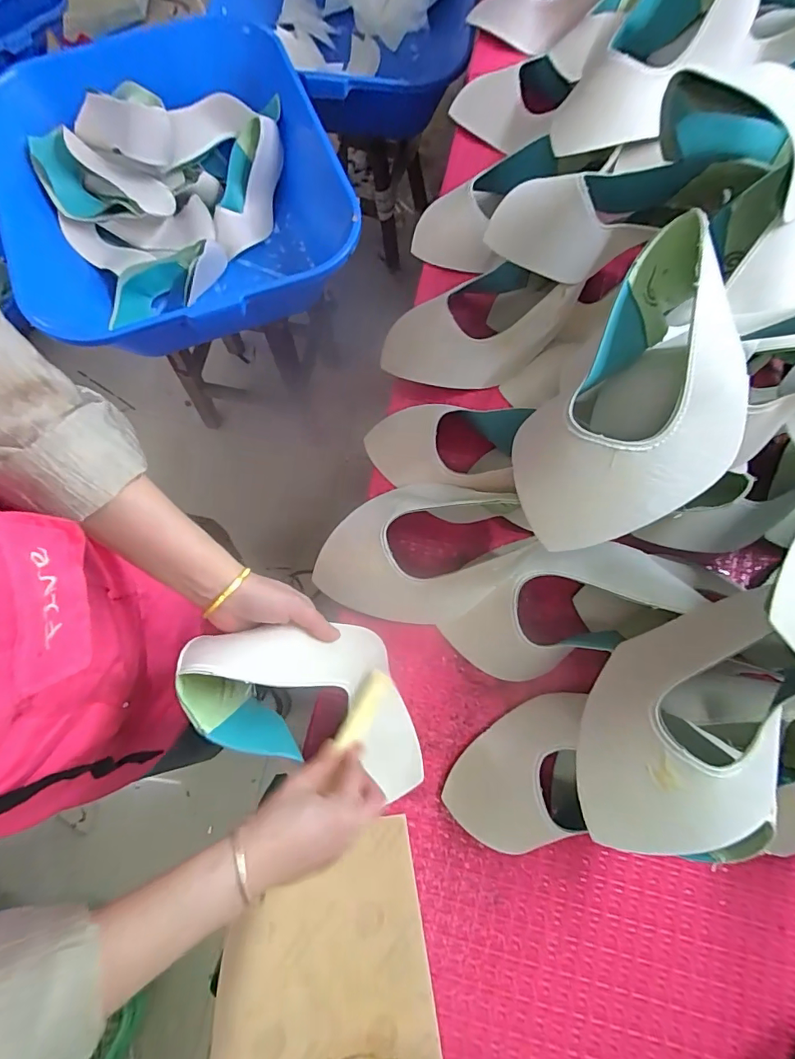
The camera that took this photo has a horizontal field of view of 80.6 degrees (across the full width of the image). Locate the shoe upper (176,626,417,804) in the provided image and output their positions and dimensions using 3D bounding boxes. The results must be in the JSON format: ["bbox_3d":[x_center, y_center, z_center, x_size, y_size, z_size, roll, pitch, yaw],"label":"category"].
[{"bbox_3d":[-0.064,0.152,0.413,0.245,0.065,0.131,28,75,-24],"label":"shoe upper"}]

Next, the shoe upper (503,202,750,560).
[{"bbox_3d":[0.190,-0.097,0.366,0.144,0.093,0.256,37,100,20],"label":"shoe upper"}]

